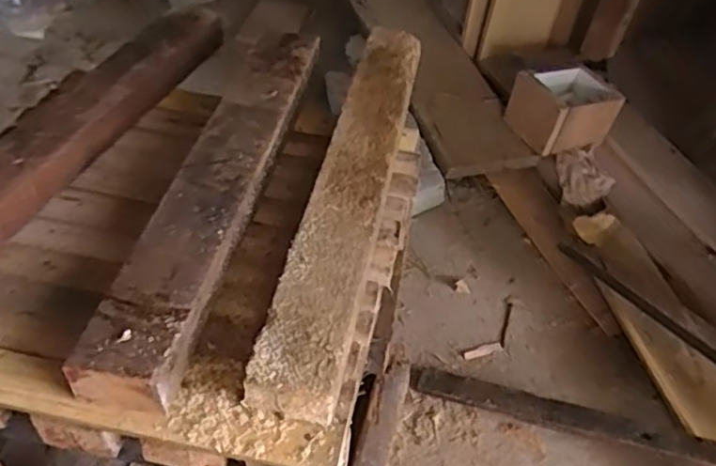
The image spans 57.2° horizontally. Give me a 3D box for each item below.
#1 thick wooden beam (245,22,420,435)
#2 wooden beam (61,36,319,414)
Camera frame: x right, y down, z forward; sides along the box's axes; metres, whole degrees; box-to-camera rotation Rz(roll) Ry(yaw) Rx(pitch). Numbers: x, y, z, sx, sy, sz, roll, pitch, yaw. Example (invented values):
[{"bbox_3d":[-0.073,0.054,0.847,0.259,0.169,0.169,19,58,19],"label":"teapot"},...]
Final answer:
[{"bbox_3d":[0.000,-0.048,0.562,0.066,0.036,0.446,11,45,5],"label":"thick wooden beam"},{"bbox_3d":[-0.109,-0.048,0.551,0.066,0.046,0.427,11,45,5],"label":"wooden beam"}]

